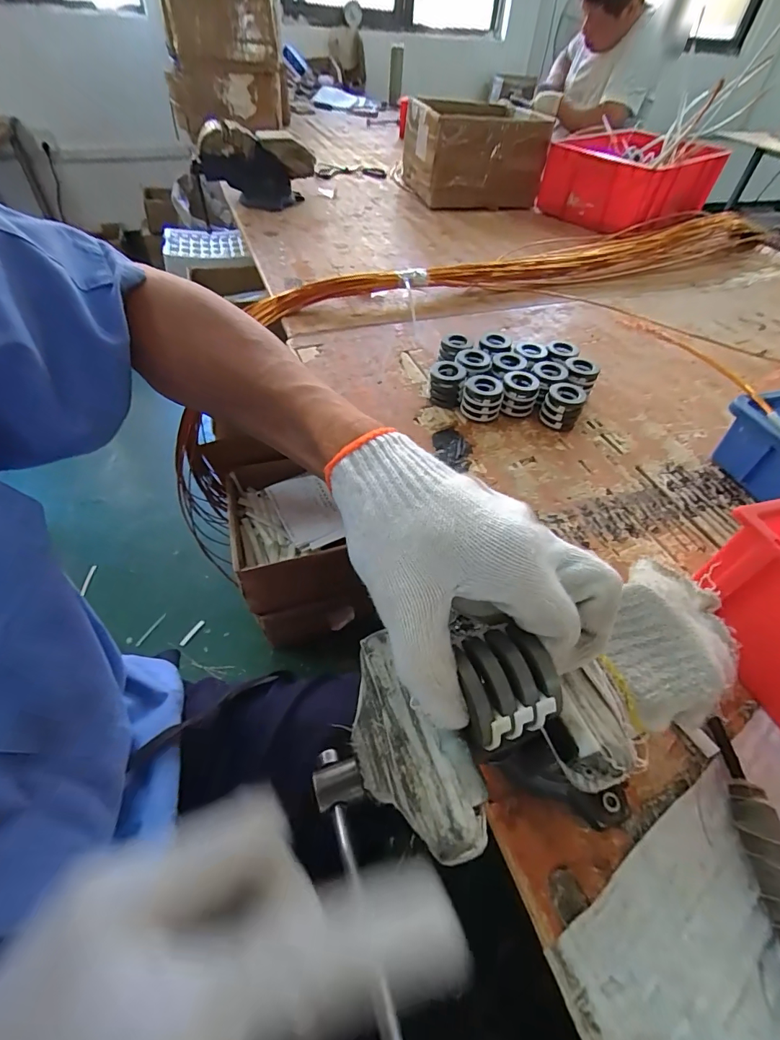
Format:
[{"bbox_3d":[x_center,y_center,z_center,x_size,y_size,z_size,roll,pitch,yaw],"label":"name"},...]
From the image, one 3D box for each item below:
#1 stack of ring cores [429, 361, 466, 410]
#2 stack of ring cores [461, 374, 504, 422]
[{"bbox_3d":[0.074,-0.179,0.577,0.045,0.043,0.046,12,49,6],"label":"stack of ring cores"},{"bbox_3d":[0.118,-0.156,0.564,0.047,0.041,0.047,13,49,7],"label":"stack of ring cores"}]

